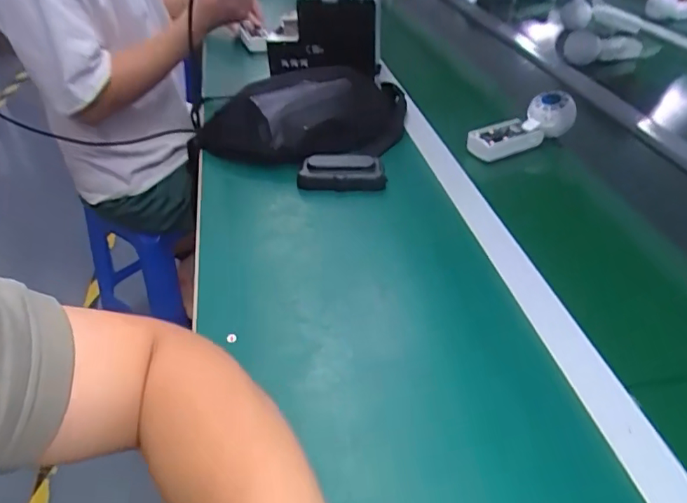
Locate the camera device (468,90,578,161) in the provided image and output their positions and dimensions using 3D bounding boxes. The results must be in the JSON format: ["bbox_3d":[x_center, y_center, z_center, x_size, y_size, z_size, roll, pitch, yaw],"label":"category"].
[{"bbox_3d":[0.258,-0.179,0.753,0.173,0.057,0.051,-26,46,-9],"label":"camera device"}]

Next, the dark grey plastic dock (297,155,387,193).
[{"bbox_3d":[-0.001,-0.096,0.645,0.107,0.047,0.028,2,41,-1],"label":"dark grey plastic dock"}]

